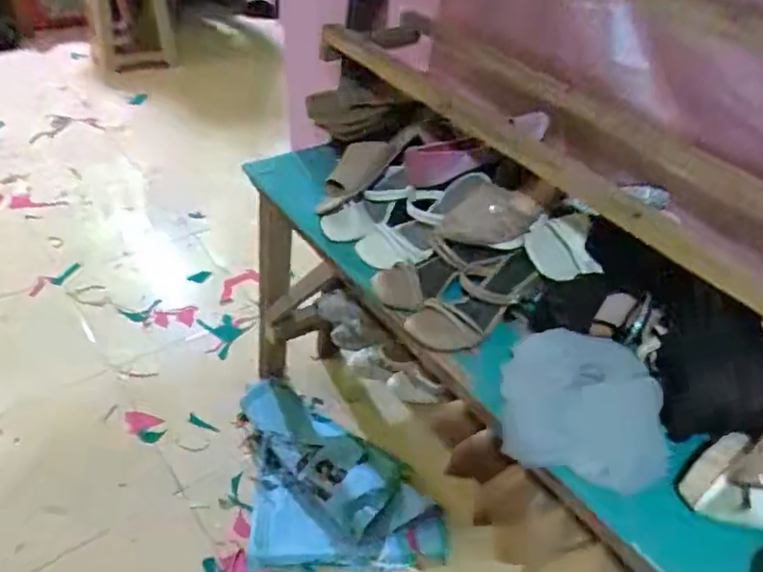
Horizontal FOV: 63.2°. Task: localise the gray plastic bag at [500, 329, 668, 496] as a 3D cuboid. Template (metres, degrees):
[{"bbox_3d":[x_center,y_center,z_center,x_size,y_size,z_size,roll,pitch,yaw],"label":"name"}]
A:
[{"bbox_3d":[0.235,0.135,0.734,0.178,0.078,0.177,12,42,7],"label":"gray plastic bag"}]

